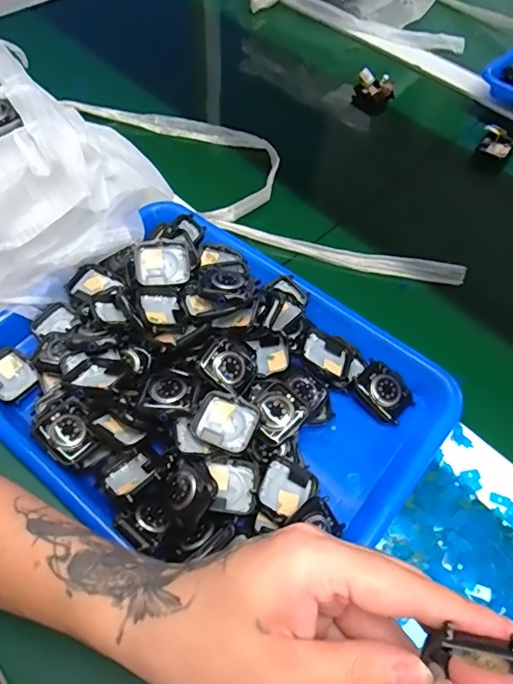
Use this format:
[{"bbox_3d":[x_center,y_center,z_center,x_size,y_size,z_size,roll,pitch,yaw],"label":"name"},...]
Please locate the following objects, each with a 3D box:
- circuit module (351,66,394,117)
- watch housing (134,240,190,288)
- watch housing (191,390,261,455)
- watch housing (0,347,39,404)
[{"bbox_3d":[0.151,-0.319,0.632,0.049,0.042,0.028,22,60,12],"label":"circuit module"},{"bbox_3d":[-0.077,-0.063,0.401,0.043,0.008,0.037,-6,85,-13],"label":"watch housing"},{"bbox_3d":[-0.021,0.056,0.341,0.042,0.009,0.036,21,60,12],"label":"watch housing"},{"bbox_3d":[-0.200,0.027,0.396,0.042,0.012,0.035,36,64,19],"label":"watch housing"}]

